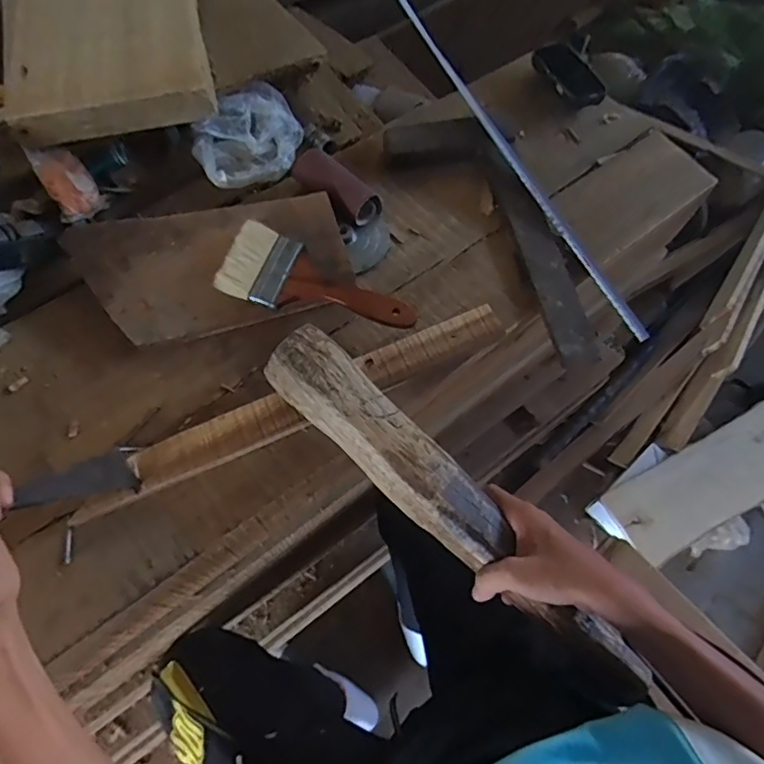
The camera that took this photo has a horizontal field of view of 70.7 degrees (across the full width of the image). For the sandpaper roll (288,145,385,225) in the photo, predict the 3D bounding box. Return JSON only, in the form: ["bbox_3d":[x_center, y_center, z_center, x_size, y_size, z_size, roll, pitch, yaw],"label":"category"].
[{"bbox_3d":[-0.049,-0.213,0.574,0.110,0.027,0.038,42,71,16],"label":"sandpaper roll"}]

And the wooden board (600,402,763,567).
[{"bbox_3d":[0.791,0.116,1.073,0.804,0.028,0.155,-25,78,-14],"label":"wooden board"}]

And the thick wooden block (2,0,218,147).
[{"bbox_3d":[-0.296,-0.382,0.577,0.193,0.039,0.284,-13,66,-7],"label":"thick wooden block"}]

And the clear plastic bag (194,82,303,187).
[{"bbox_3d":[-0.151,-0.272,0.597,0.124,0.051,0.099,-37,71,-16],"label":"clear plastic bag"}]

